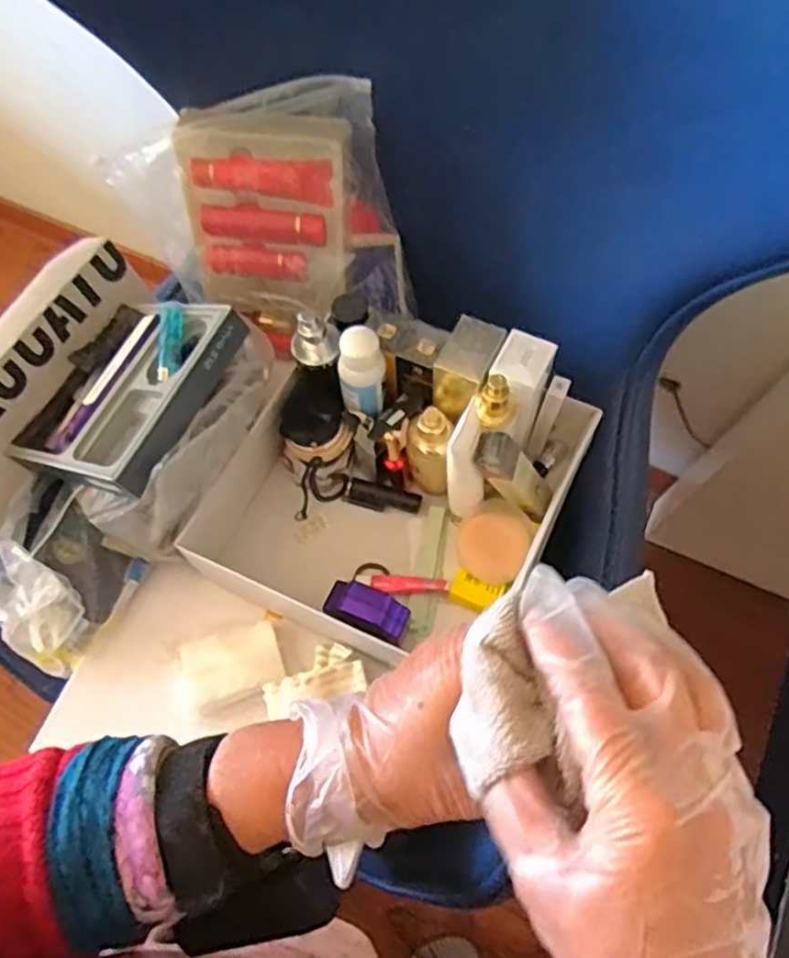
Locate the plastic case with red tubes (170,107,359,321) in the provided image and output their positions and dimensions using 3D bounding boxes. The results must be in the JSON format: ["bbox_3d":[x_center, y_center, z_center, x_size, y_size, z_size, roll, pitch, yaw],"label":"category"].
[{"bbox_3d":[-0.125,-0.263,0.698,0.162,0.206,0.026,10,51,6],"label":"plastic case with red tubes"}]

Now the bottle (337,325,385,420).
[{"bbox_3d":[-0.030,-0.097,0.646,0.043,0.096,0.045,-1,68,1],"label":"bottle"}]

